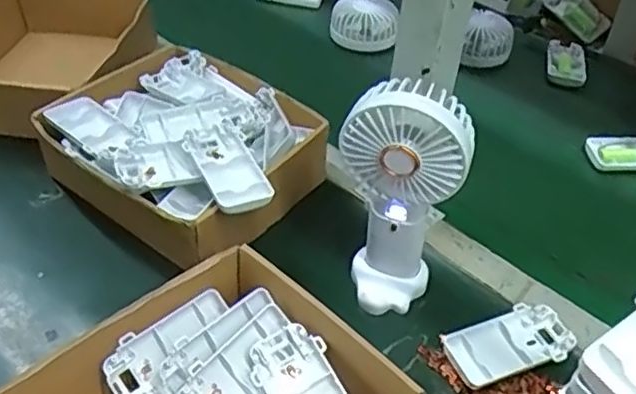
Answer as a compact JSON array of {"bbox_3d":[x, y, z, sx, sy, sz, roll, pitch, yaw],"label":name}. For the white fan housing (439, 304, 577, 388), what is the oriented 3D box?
[{"bbox_3d":[0.146,0.114,0.490,0.098,0.016,0.046,-15,46,-18],"label":"white fan housing"}]

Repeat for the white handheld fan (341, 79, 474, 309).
[{"bbox_3d":[0.056,0.007,0.470,0.087,0.190,0.048,12,44,9],"label":"white handheld fan"}]

